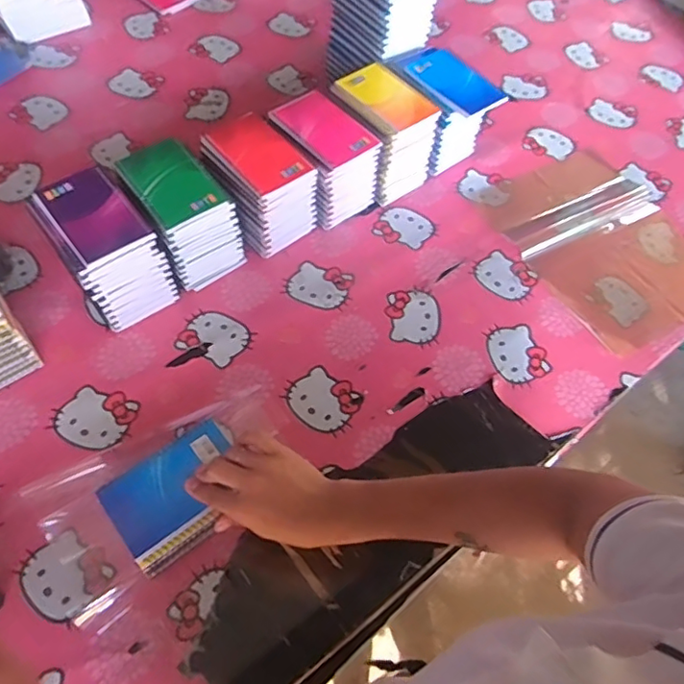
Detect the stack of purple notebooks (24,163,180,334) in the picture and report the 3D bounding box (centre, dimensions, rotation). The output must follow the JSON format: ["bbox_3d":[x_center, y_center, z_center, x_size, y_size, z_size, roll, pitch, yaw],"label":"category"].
[{"bbox_3d":[-0.282,-0.107,0.697,0.097,0.131,0.137,-34,67,-22],"label":"stack of purple notebooks"}]

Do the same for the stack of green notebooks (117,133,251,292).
[{"bbox_3d":[-0.198,-0.158,0.731,0.094,0.135,0.132,-29,66,-20],"label":"stack of green notebooks"}]

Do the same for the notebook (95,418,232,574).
[{"bbox_3d":[-0.159,0.150,0.572,0.129,0.016,0.097,-34,67,-22],"label":"notebook"}]

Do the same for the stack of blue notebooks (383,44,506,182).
[{"bbox_3d":[0.142,-0.348,0.875,0.105,0.129,0.160,-29,65,-20],"label":"stack of blue notebooks"}]

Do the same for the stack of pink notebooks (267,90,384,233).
[{"bbox_3d":[-0.025,-0.253,0.806,0.098,0.127,0.131,-34,67,-22],"label":"stack of pink notebooks"}]

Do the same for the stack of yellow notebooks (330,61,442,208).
[{"bbox_3d":[0.060,-0.304,0.840,0.103,0.128,0.146,-28,65,-19],"label":"stack of yellow notebooks"}]

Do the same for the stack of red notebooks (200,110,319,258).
[{"bbox_3d":[-0.109,-0.205,0.768,0.098,0.124,0.133,-37,68,-23],"label":"stack of red notebooks"}]

